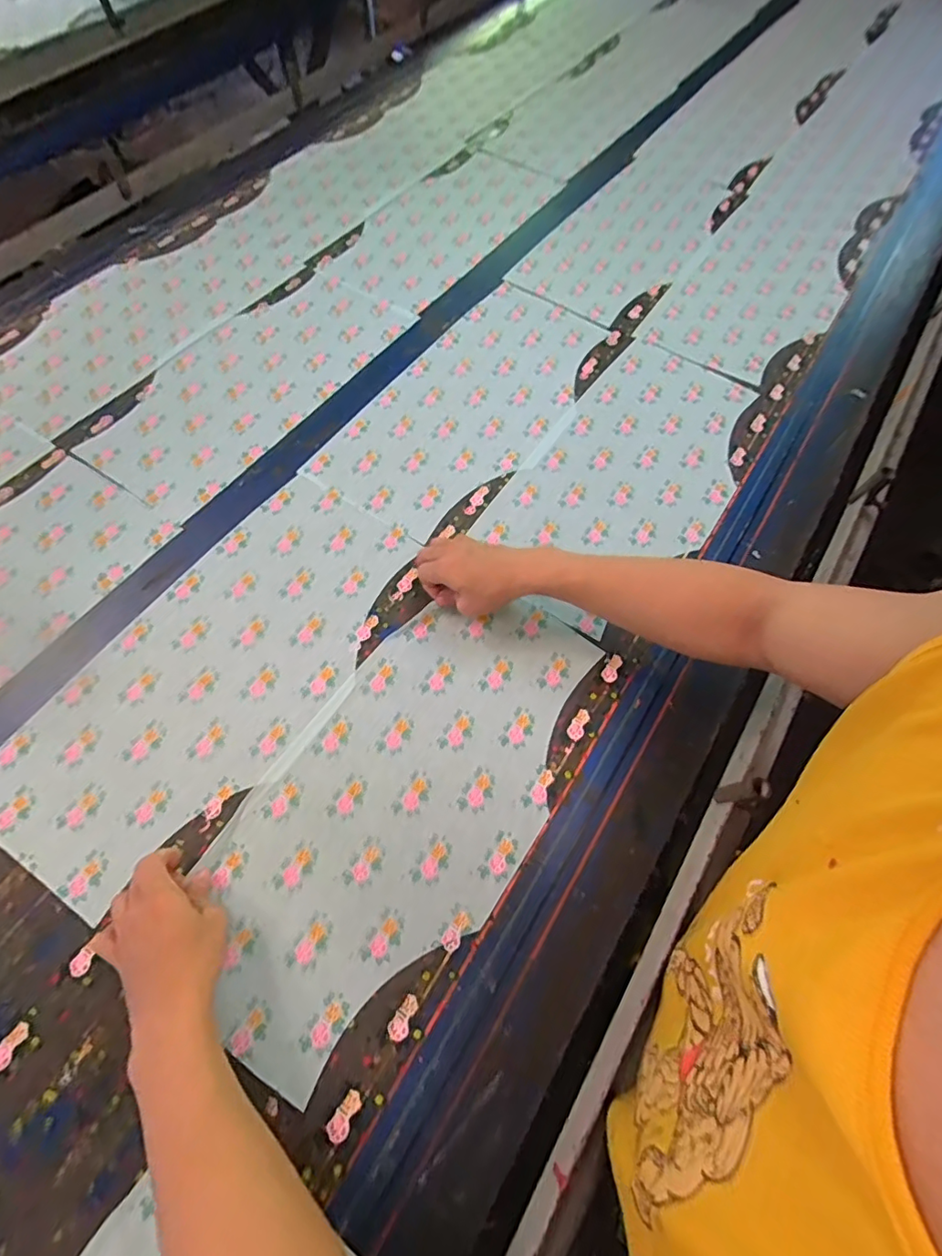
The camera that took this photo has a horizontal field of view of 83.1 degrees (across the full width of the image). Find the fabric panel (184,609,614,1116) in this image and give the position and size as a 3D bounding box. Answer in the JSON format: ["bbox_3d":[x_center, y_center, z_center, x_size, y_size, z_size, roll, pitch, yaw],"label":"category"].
[{"bbox_3d":[-0.057,0.161,0.525,0.235,0.008,0.472,33,68,13],"label":"fabric panel"}]

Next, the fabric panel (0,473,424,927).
[{"bbox_3d":[-0.263,0.040,0.572,0.243,0.009,0.480,34,68,13],"label":"fabric panel"}]

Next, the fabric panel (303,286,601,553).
[{"bbox_3d":[0.015,-0.327,0.758,0.242,0.010,0.482,31,67,13],"label":"fabric panel"}]

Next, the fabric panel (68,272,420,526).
[{"bbox_3d":[-0.314,-0.364,0.763,0.224,0.010,0.473,32,67,13],"label":"fabric panel"}]

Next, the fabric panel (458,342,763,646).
[{"bbox_3d":[0.216,-0.208,0.704,0.237,0.011,0.473,33,67,12],"label":"fabric panel"}]

